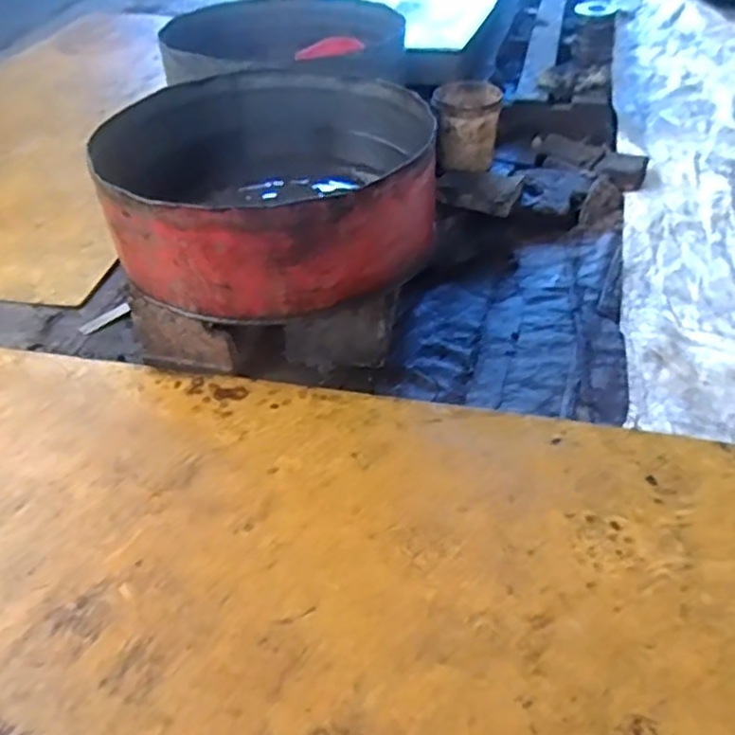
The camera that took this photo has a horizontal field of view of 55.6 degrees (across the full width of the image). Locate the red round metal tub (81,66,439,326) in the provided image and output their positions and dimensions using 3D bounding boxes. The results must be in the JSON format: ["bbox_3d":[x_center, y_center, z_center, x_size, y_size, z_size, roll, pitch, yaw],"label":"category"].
[{"bbox_3d":[-0.155,-0.312,1.186,0.536,0.195,0.543,0,42,0],"label":"red round metal tub"}]

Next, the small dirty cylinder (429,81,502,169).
[{"bbox_3d":[0.234,-0.573,1.675,0.159,0.151,0.178,6,42,8],"label":"small dirty cylinder"}]

